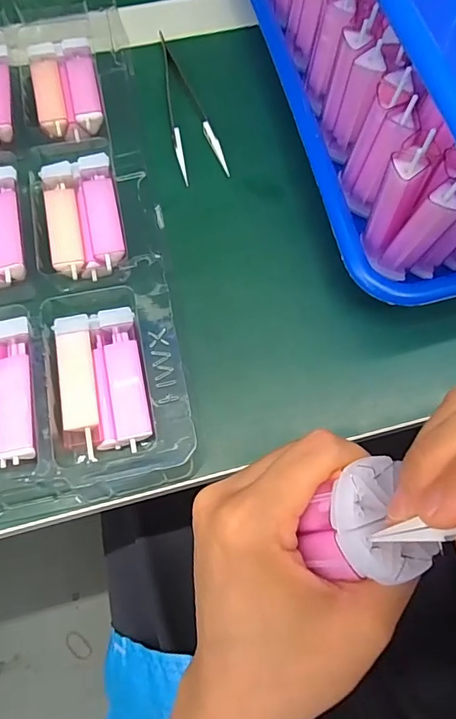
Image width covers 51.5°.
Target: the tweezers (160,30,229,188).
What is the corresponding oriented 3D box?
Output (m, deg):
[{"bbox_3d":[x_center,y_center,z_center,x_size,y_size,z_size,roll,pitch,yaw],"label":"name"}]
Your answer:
[{"bbox_3d":[-0.028,-0.166,0.306,0.028,0.006,0.121,-14,71,-7],"label":"tweezers"}]

